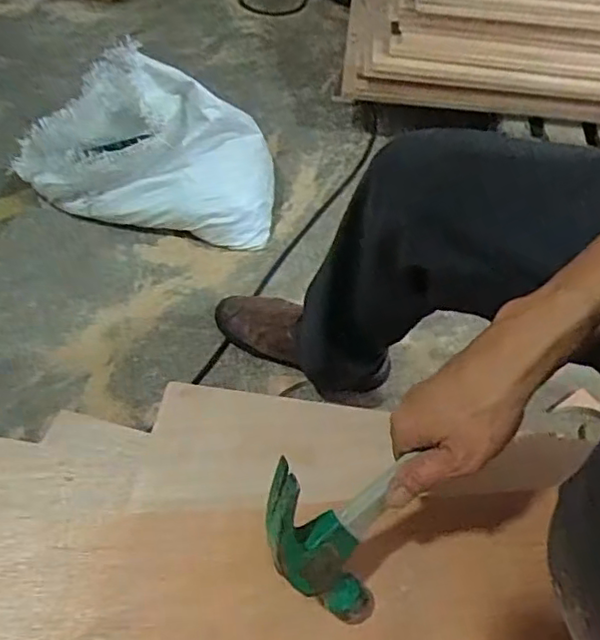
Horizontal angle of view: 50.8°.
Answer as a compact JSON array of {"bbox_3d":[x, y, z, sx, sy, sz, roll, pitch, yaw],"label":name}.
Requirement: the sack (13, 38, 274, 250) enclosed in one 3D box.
[{"bbox_3d":[-0.266,-0.281,1.086,0.447,0.240,0.180,10,49,2],"label":"sack"}]

